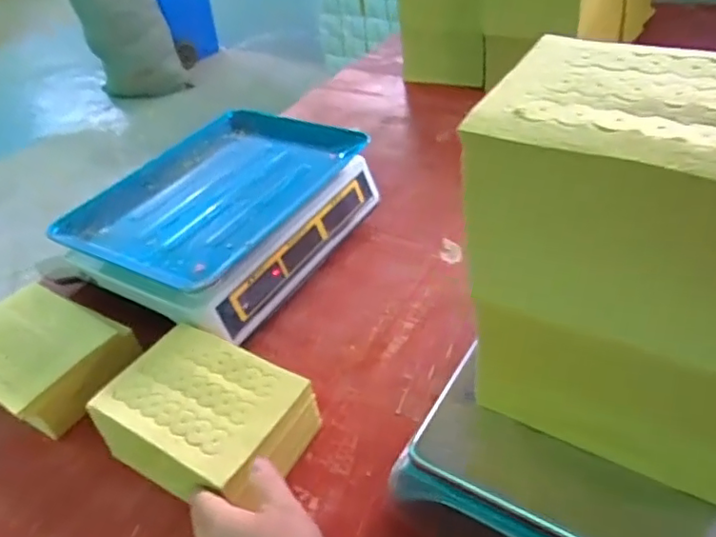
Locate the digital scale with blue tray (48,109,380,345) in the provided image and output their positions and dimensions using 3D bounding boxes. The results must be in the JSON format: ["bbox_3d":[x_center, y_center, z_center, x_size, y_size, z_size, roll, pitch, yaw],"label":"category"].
[{"bbox_3d":[-0.161,-0.058,0.713,0.249,0.120,0.312,19,46,28],"label":"digital scale with blue tray"}]

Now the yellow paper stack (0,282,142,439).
[{"bbox_3d":[-0.322,0.094,0.606,0.167,0.063,0.121,20,47,29],"label":"yellow paper stack"}]

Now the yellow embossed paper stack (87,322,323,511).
[{"bbox_3d":[-0.127,0.135,0.498,0.174,0.068,0.122,16,45,26],"label":"yellow embossed paper stack"}]

